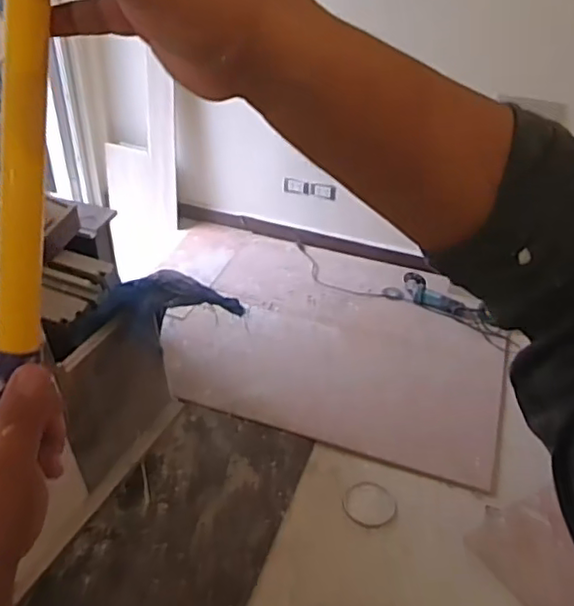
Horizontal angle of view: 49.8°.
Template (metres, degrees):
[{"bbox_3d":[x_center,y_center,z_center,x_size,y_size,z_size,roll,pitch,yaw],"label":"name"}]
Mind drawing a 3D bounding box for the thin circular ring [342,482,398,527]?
[{"bbox_3d":[0.239,0.580,1.782,0.153,0.007,0.130,-6,60,-2],"label":"thin circular ring"}]

